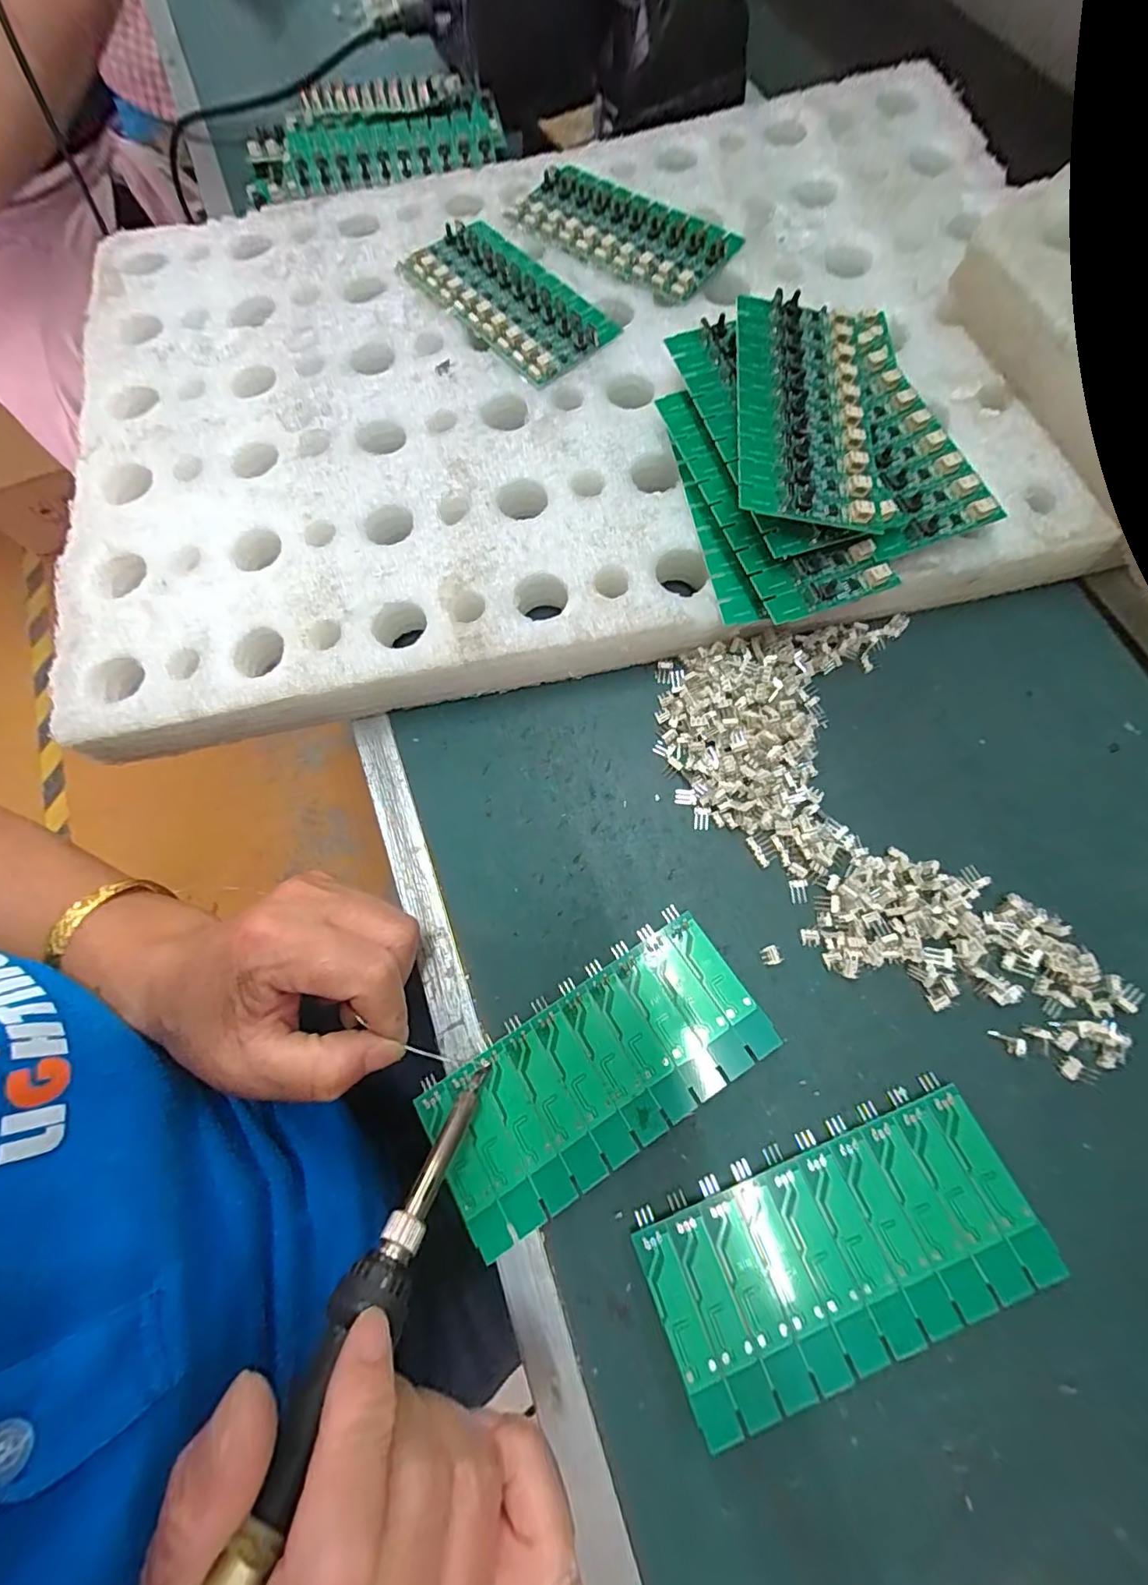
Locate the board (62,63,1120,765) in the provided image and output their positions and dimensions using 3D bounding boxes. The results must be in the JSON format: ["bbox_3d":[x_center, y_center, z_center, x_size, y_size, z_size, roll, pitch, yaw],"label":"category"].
[{"bbox_3d":[-0.015,-0.239,0.310,0.535,0.031,0.363,-11,73,1],"label":"board"}]

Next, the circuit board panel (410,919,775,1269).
[{"bbox_3d":[0.010,0.114,0.220,0.137,0.004,0.062,-32,67,-8],"label":"circuit board panel"}]

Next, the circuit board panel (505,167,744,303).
[{"bbox_3d":[0.028,-0.344,0.326,0.136,0.006,0.062,36,79,13],"label":"circuit board panel"}]

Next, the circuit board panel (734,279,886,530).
[{"bbox_3d":[0.104,-0.179,0.247,0.058,0.007,0.136,7,71,-2],"label":"circuit board panel"}]

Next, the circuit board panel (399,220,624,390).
[{"bbox_3d":[-0.038,-0.292,0.316,0.065,0.014,0.137,-39,75,-7],"label":"circuit board panel"}]

